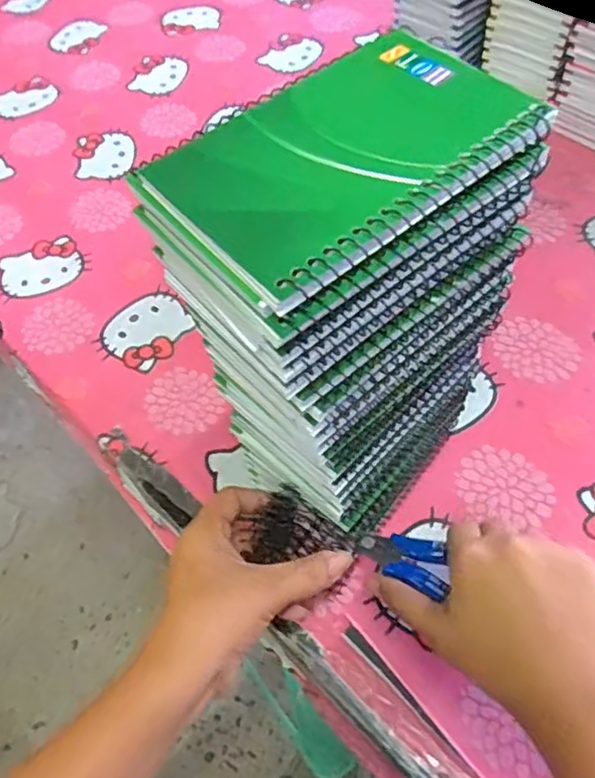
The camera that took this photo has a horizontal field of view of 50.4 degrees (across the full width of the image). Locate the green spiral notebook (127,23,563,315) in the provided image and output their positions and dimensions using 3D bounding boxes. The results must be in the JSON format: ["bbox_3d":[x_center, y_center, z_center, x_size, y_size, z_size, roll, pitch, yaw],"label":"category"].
[{"bbox_3d":[0.017,-0.087,0.229,0.128,0.010,0.083,-35,60,-17],"label":"green spiral notebook"}]

